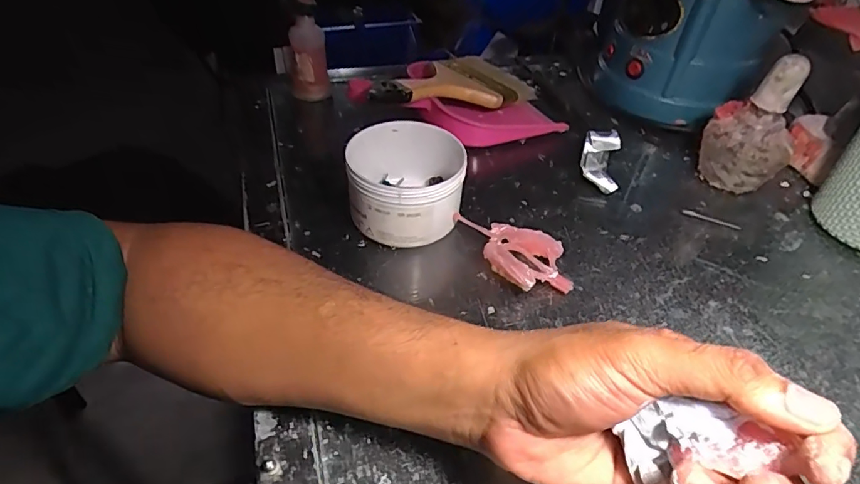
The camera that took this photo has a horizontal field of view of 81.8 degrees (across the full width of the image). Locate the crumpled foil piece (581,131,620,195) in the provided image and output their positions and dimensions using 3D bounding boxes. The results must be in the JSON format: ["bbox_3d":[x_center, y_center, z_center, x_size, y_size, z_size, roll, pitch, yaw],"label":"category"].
[{"bbox_3d":[0.162,-0.078,0.473,0.033,0.028,0.071,13,44,9],"label":"crumpled foil piece"}]

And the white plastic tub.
[{"bbox_3d":[-0.020,-0.046,0.400,0.087,0.064,0.089,0,44,-5],"label":"white plastic tub"}]

